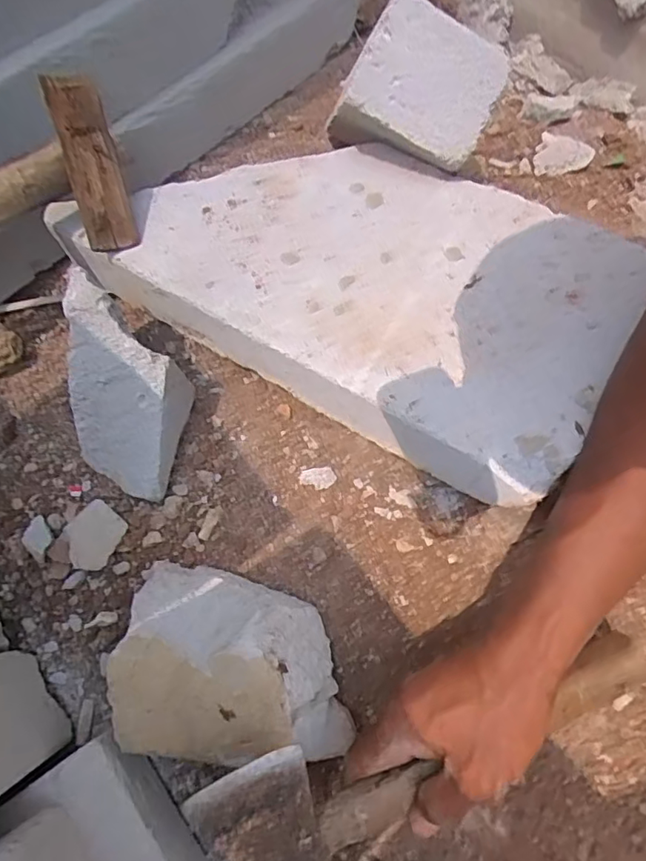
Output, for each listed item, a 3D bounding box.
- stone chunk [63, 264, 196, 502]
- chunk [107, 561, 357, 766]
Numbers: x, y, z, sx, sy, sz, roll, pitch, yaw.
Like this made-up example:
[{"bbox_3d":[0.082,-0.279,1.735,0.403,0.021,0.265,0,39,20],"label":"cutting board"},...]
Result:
[{"bbox_3d":[-0.152,-0.022,0.414,0.116,0.119,0.091,38,73,10],"label":"stone chunk"},{"bbox_3d":[-0.060,0.159,0.382,0.147,0.073,0.116,8,70,0],"label":"chunk"}]

